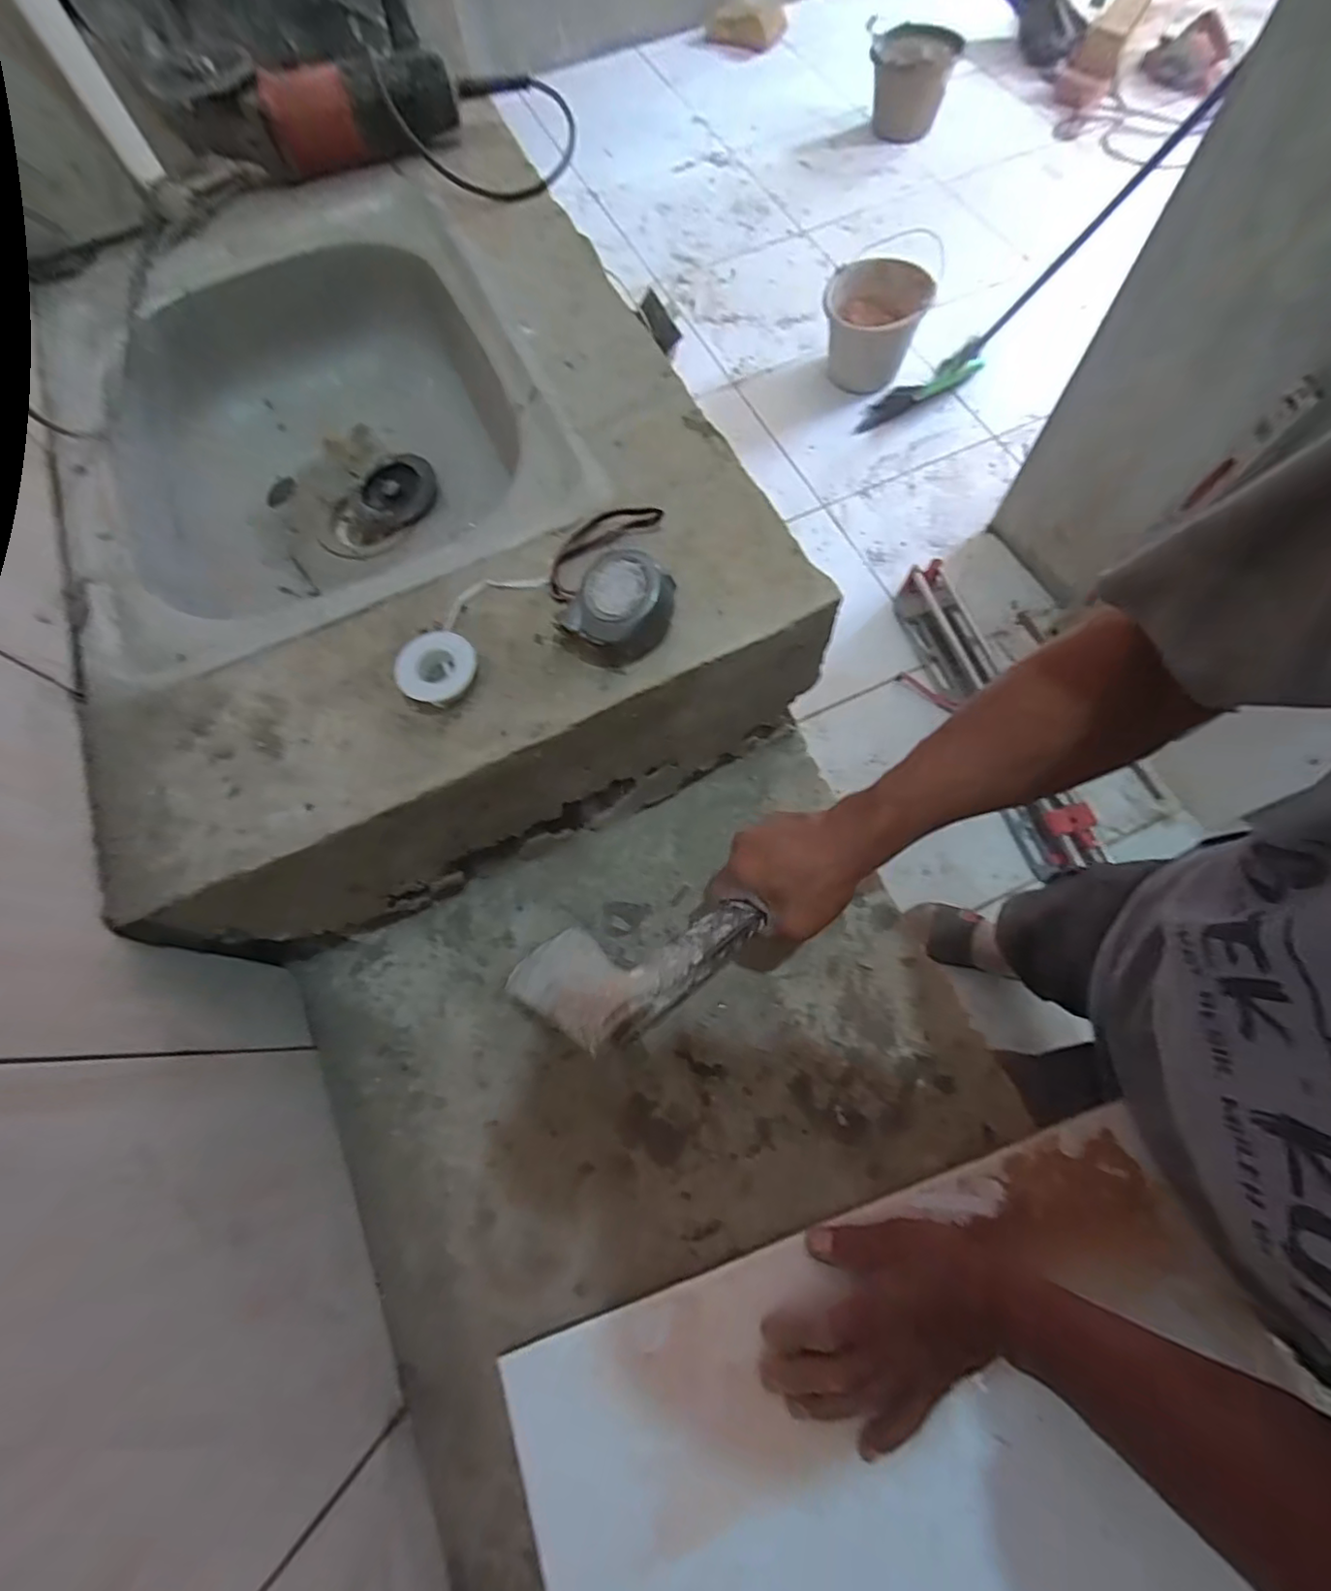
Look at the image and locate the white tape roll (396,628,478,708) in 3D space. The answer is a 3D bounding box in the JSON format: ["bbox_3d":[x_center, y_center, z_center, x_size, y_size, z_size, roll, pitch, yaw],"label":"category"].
[{"bbox_3d":[-0.148,-0.082,0.411,0.050,0.021,0.045,-31,71,-9],"label":"white tape roll"}]

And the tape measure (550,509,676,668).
[{"bbox_3d":[-0.037,-0.149,0.418,0.077,0.050,0.122,-7,69,0],"label":"tape measure"}]

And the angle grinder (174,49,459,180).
[{"bbox_3d":[-0.332,-0.655,0.612,0.251,0.065,0.058,-6,69,0],"label":"angle grinder"}]

